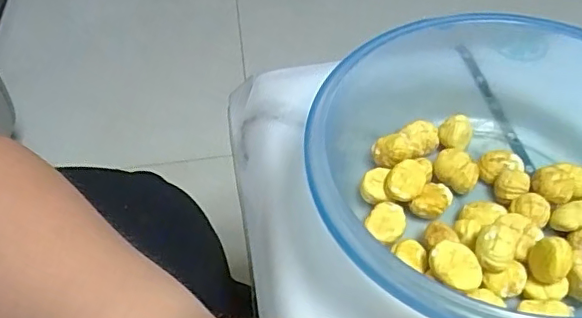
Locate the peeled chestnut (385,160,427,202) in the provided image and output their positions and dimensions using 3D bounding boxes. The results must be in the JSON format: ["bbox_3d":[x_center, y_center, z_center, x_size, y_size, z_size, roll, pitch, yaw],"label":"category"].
[{"bbox_3d":[0.072,0.013,0.345,0.022,0.010,0.026,20,54,19],"label":"peeled chestnut"}]

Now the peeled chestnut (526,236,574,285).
[{"bbox_3d":[0.140,0.054,0.298,0.021,0.018,0.018,33,59,27],"label":"peeled chestnut"}]

